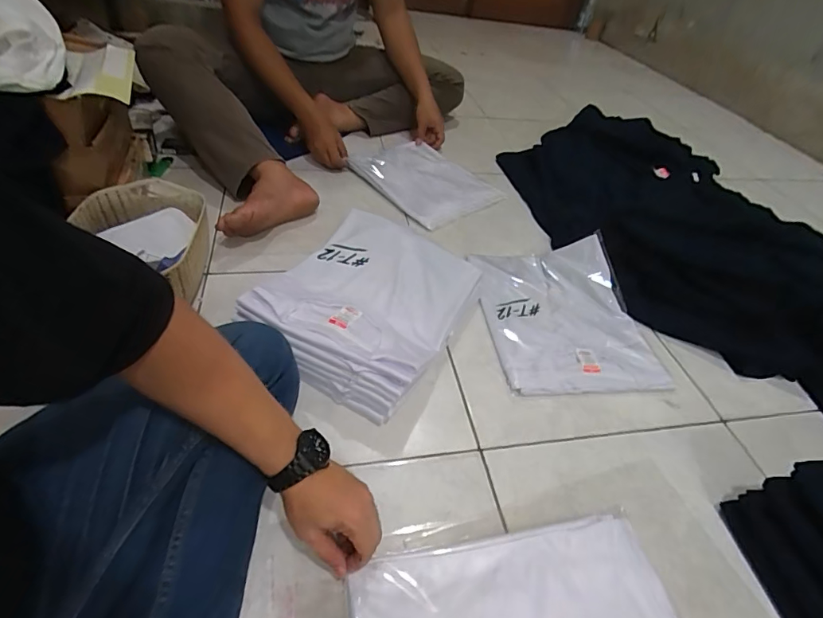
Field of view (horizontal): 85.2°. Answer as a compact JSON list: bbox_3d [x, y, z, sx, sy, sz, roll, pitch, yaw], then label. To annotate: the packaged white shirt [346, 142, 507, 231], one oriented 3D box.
[{"bbox_3d":[0.040,-0.324,1.106,0.273,0.036,0.309,-27,53,-31],"label":"packaged white shirt"}]

